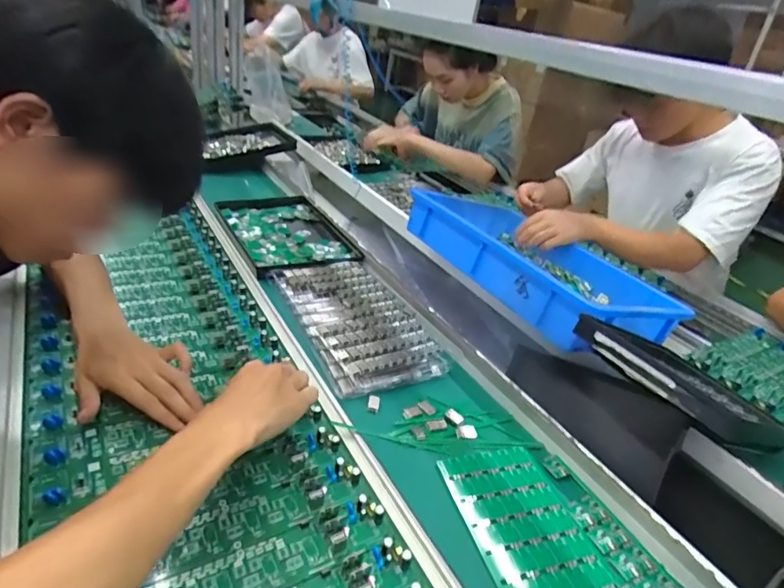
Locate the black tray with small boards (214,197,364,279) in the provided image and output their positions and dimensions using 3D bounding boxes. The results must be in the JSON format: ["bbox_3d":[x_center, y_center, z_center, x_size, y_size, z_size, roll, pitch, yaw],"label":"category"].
[{"bbox_3d":[-0.206,-0.123,0.963,0.200,0.018,0.332,-13,36,-28],"label":"black tray with small boards"}]

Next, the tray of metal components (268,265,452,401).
[{"bbox_3d":[-0.053,0.032,0.730,0.155,0.024,0.305,-10,35,-25],"label":"tray of metal components"}]

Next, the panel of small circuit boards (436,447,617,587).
[{"bbox_3d":[0.124,0.220,0.487,0.107,0.007,0.162,-5,33,-19],"label":"panel of small circuit boards"}]

